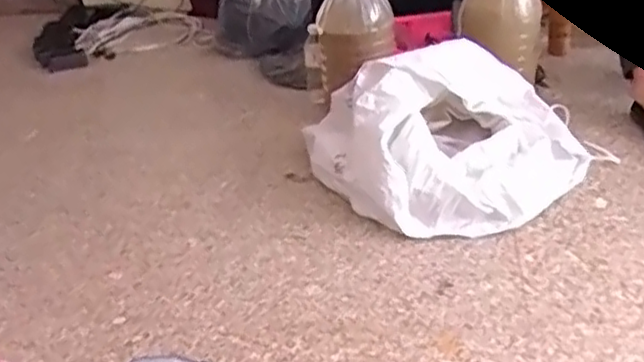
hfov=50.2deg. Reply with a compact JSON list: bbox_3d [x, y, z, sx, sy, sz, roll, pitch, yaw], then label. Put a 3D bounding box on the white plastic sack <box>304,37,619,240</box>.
[{"bbox_3d":[0.292,-0.111,1.507,0.579,0.235,0.442,-19,36,-21],"label":"white plastic sack"}]

